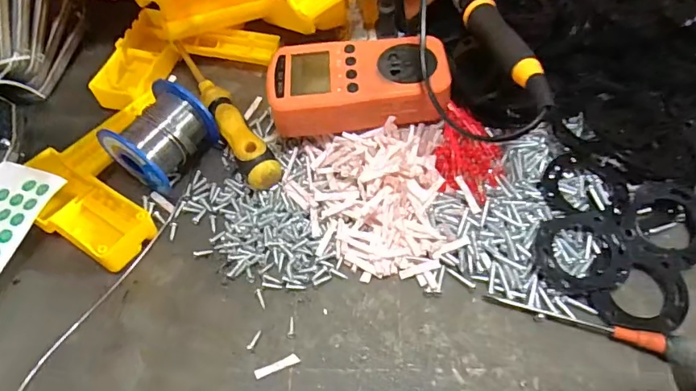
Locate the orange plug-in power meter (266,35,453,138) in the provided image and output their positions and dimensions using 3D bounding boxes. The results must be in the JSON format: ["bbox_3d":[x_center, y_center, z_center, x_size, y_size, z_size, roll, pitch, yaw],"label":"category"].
[{"bbox_3d":[0.008,-0.081,0.341,0.125,0.033,0.070,-5,56,1],"label":"orange plug-in power meter"}]

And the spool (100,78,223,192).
[{"bbox_3d":[-0.140,-0.045,0.356,0.052,0.049,0.071,26,64,18],"label":"spool"}]

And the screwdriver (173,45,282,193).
[{"bbox_3d":[-0.102,-0.073,0.380,0.024,0.026,0.175,-28,61,-12],"label":"screwdriver"}]

